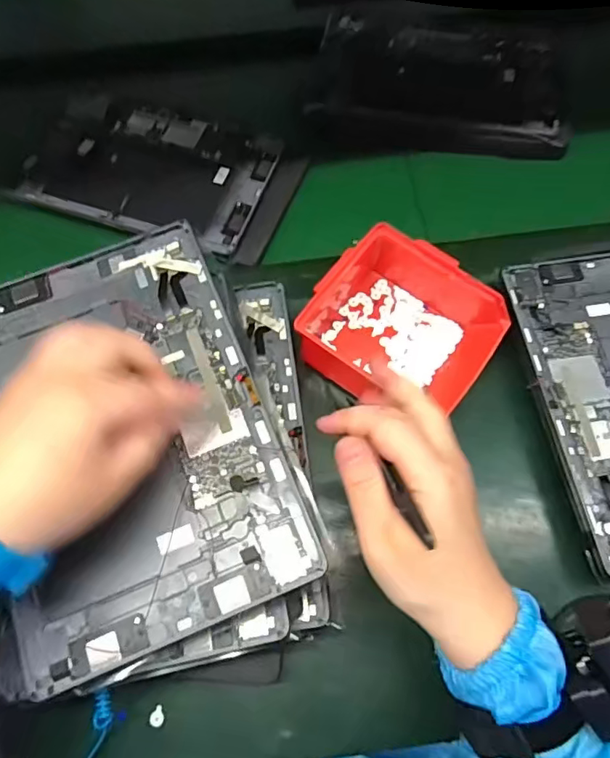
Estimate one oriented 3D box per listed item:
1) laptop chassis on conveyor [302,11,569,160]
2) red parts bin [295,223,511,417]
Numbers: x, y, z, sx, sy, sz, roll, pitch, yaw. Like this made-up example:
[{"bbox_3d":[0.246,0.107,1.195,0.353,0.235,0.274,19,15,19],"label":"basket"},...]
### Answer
[{"bbox_3d":[0.141,-0.318,0.575,0.259,0.030,0.194,7,66,4],"label":"laptop chassis on conveyor"},{"bbox_3d":[0.084,-0.047,0.438,0.137,0.071,0.137,33,70,14],"label":"red parts bin"}]

